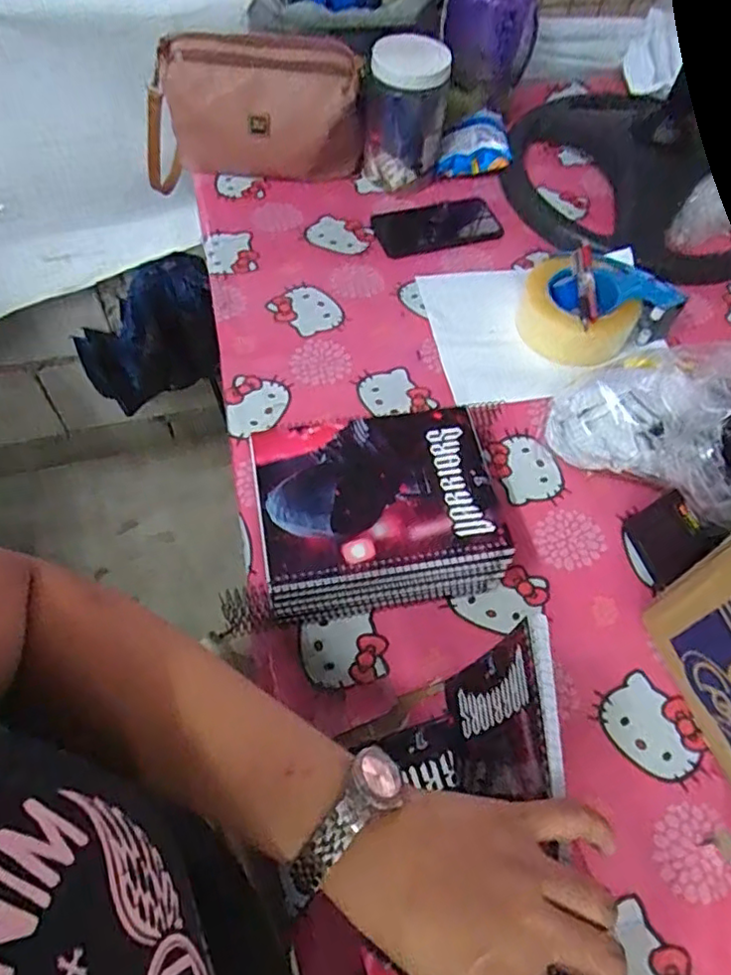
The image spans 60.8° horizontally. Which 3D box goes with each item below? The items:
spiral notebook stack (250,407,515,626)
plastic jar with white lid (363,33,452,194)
[{"bbox_3d":[0.010,0.022,0.558,0.199,0.075,0.156,-8,59,-8],"label":"spiral notebook stack"},{"bbox_3d":[0.051,-0.505,0.828,0.108,0.154,0.117,7,58,1],"label":"plastic jar with white lid"}]

